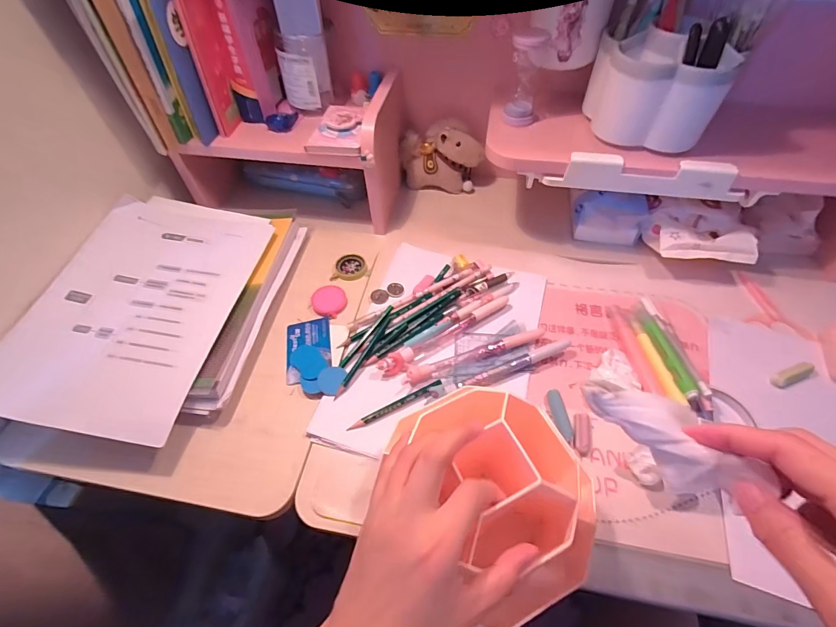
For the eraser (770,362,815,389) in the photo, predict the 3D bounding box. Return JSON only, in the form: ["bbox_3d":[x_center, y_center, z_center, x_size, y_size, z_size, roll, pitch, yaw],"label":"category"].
[{"bbox_3d":[0.422,0.068,0.435,0.051,0.014,0.017,-17,54,-12],"label":"eraser"}]

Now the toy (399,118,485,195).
[{"bbox_3d":[0.037,-0.253,0.627,0.128,0.096,0.047,5,52,5],"label":"toy"}]

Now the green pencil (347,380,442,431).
[{"bbox_3d":[-0.024,0.099,0.420,0.110,0.009,0.007,-23,55,-15],"label":"green pencil"}]

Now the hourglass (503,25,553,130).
[{"bbox_3d":[0.134,-0.291,0.480,0.041,0.099,0.041,19,55,15],"label":"hourglass"}]

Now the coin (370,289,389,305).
[{"bbox_3d":[-0.051,-0.022,0.517,0.023,0.004,0.022,2,69,-4],"label":"coin"}]

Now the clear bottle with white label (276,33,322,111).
[{"bbox_3d":[-0.167,-0.336,0.546,0.051,0.082,0.047,-13,53,-9],"label":"clear bottle with white label"}]

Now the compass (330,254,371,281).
[{"bbox_3d":[-0.096,-0.067,0.554,0.052,0.012,0.045,-1,52,1],"label":"compass"}]

